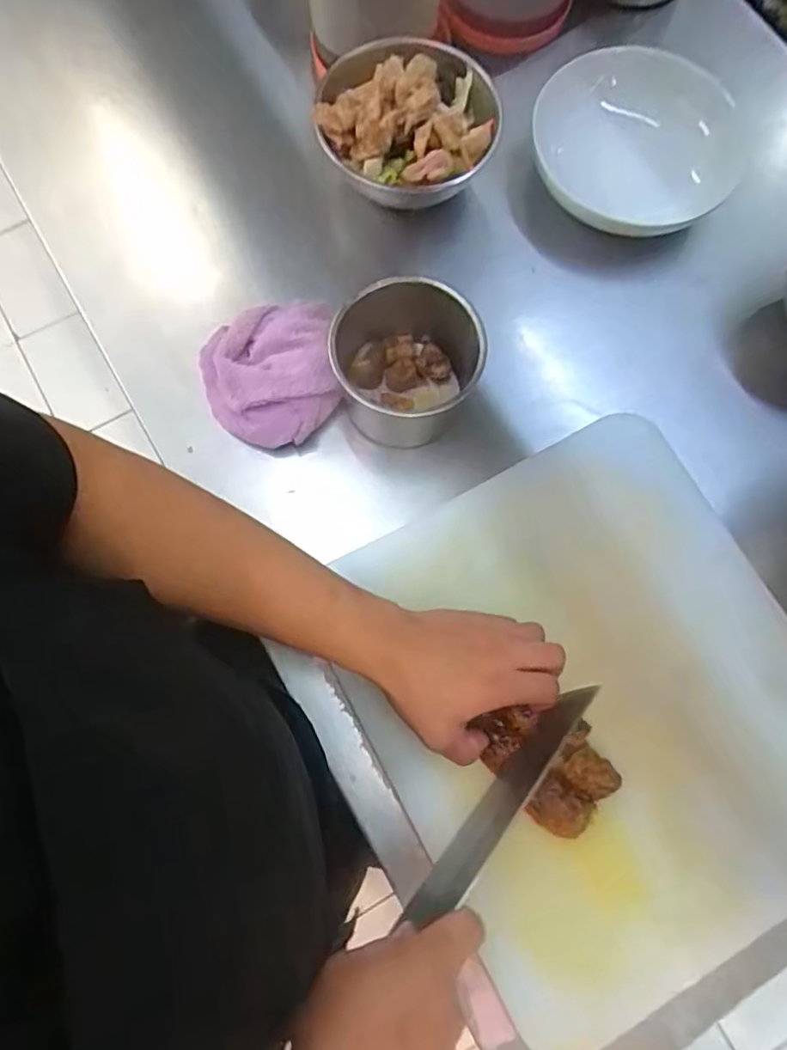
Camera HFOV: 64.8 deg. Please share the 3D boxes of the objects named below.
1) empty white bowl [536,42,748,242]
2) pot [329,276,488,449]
[{"bbox_3d":[0.236,-0.372,0.602,0.194,0.055,0.159,20,77,4],"label":"empty white bowl"},{"bbox_3d":[0.013,-0.139,0.536,0.118,0.101,0.107,-22,78,-6],"label":"pot"}]

